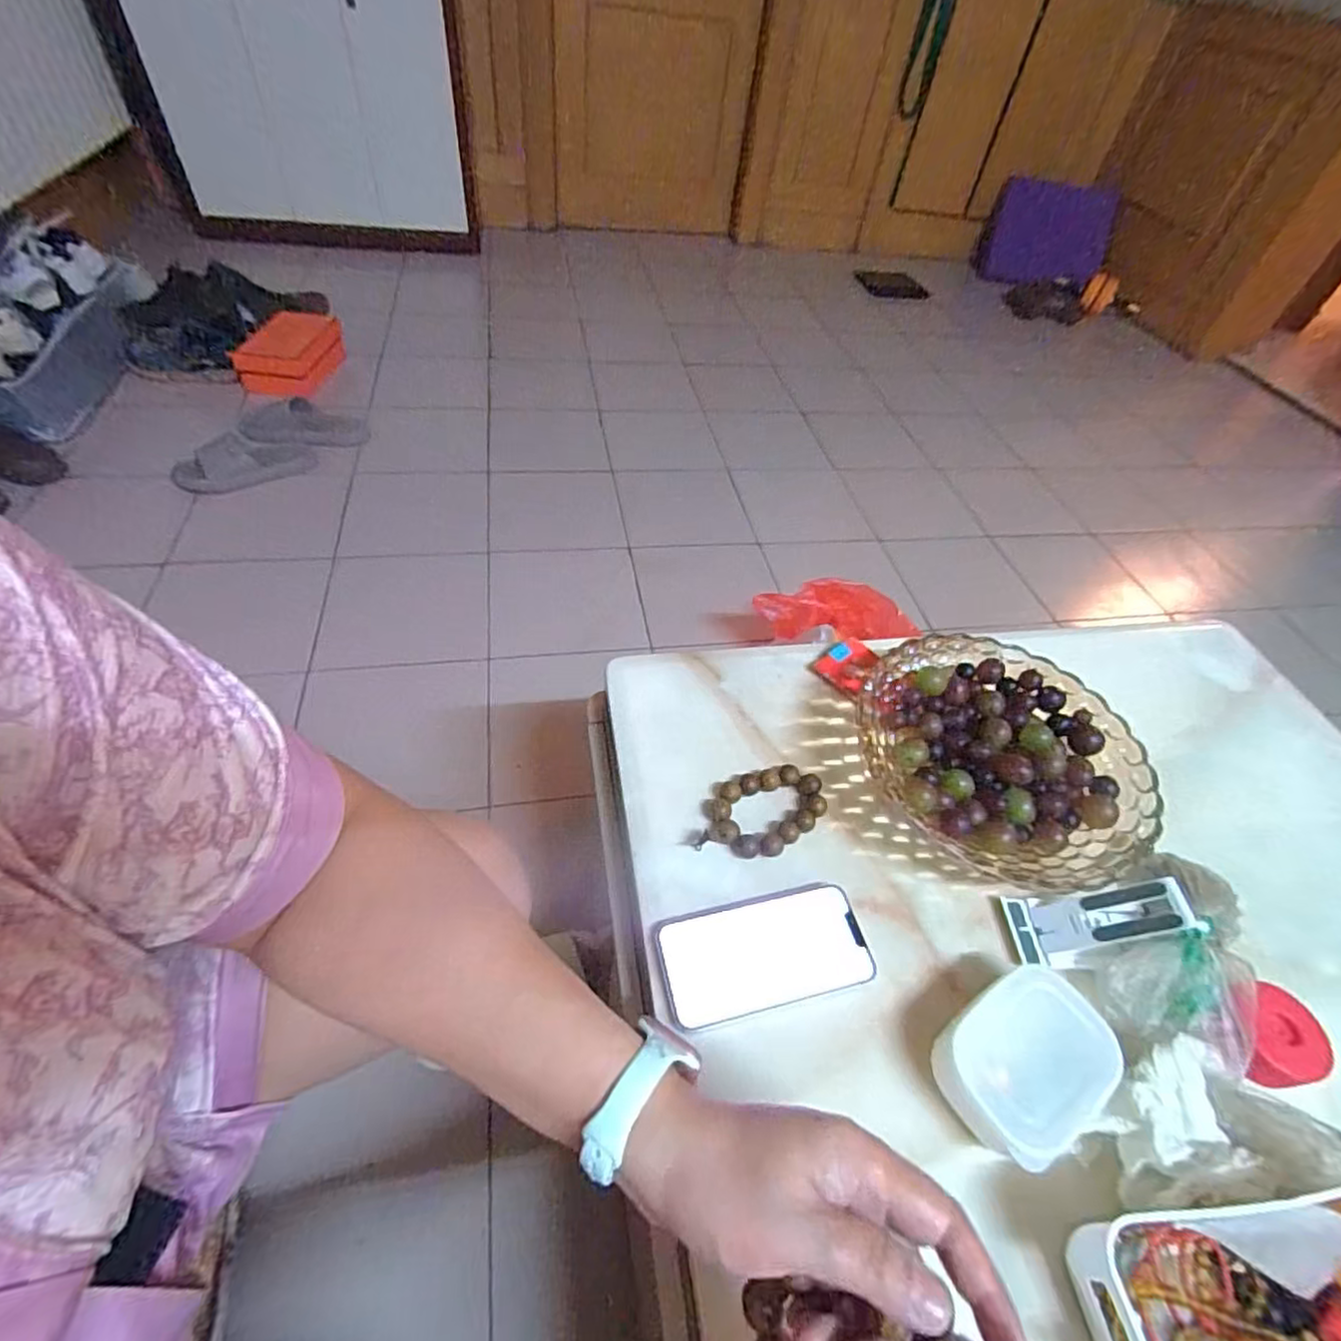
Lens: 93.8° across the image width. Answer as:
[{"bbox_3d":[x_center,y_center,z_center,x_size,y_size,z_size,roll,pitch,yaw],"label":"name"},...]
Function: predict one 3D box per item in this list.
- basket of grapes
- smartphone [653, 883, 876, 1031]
[{"bbox_3d":[0.272,0.077,0.534,0.226,0.062,0.221,16,50,8],"label":"basket of grapes"},{"bbox_3d":[0.066,0.197,0.441,0.145,0.010,0.072,-8,51,-13],"label":"smartphone"}]

